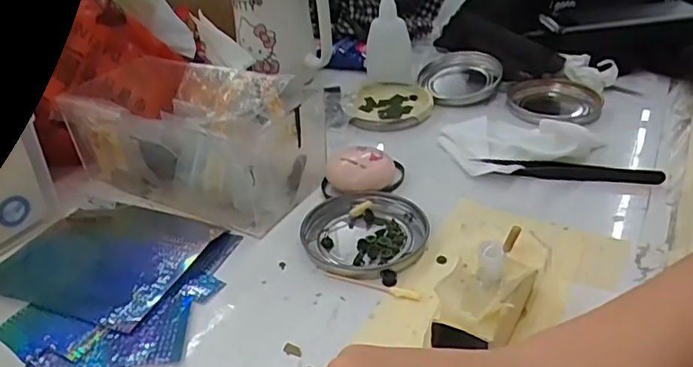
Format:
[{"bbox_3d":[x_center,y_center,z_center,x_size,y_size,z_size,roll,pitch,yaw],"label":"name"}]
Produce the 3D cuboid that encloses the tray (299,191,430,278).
[{"bbox_3d":[0.010,0.031,0.370,0.078,0.010,0.075,-3,33,2],"label":"tray"}]

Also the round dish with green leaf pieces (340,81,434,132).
[{"bbox_3d":[0.036,-0.074,0.522,0.078,0.013,0.090,-5,33,-2],"label":"round dish with green leaf pieces"}]

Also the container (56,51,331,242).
[{"bbox_3d":[-0.110,-0.037,0.431,0.182,0.070,0.102,14,37,25],"label":"container"}]

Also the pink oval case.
[{"bbox_3d":[0.009,-0.009,0.416,0.044,0.024,0.034,11,36,22],"label":"pink oval case"}]

